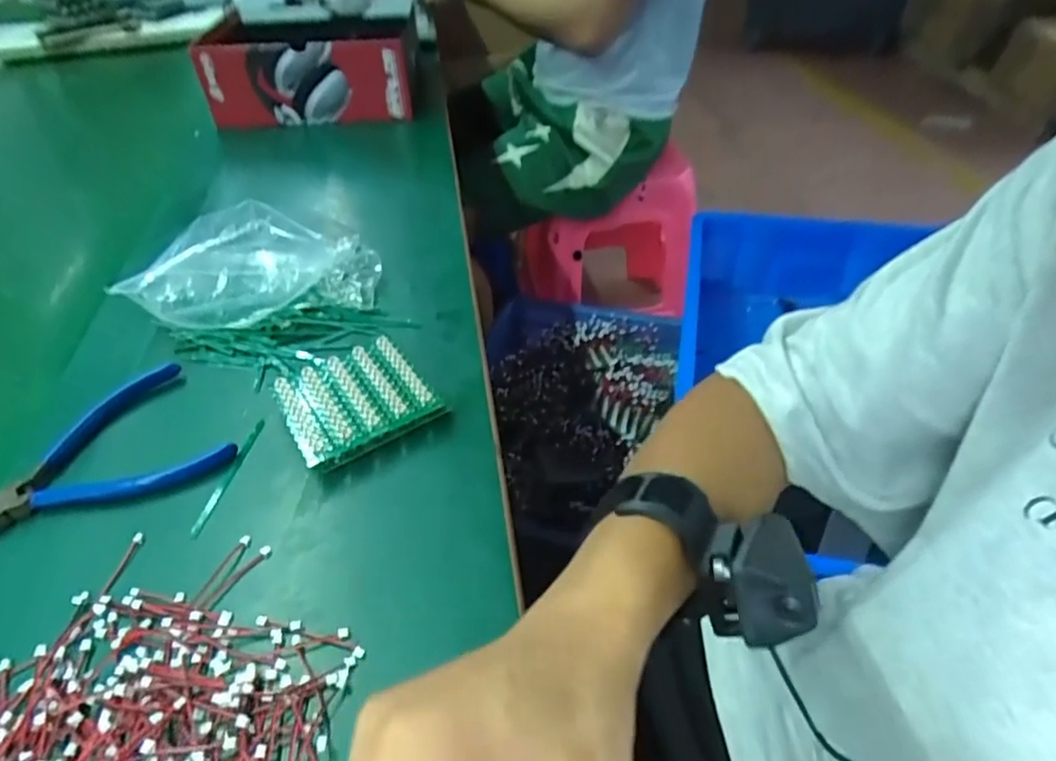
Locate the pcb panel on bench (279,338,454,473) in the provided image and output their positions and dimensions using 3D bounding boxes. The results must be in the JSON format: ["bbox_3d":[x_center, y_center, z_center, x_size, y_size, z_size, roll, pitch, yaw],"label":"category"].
[{"bbox_3d":[-0.112,0.011,0.406,0.085,0.011,0.088,-29,49,-26],"label":"pcb panel on bench"}]

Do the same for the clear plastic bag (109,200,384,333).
[{"bbox_3d":[-0.208,-0.087,0.481,0.184,0.057,0.091,-14,46,-19],"label":"clear plastic bag"}]

